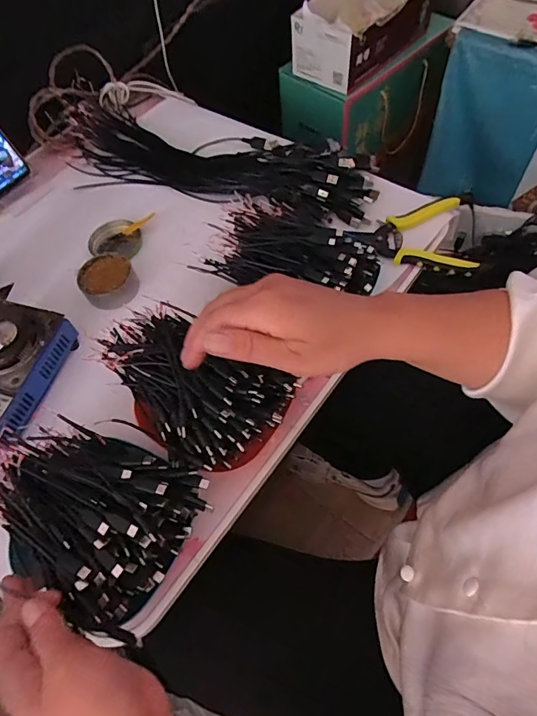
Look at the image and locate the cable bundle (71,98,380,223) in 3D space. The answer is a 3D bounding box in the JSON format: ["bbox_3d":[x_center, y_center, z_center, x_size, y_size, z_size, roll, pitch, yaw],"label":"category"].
[{"bbox_3d":[-0.074,-0.282,0.627,0.452,0.044,0.142,19,64,14],"label":"cable bundle"}]

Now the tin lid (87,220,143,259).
[{"bbox_3d":[-0.196,-0.154,0.585,0.063,0.020,0.050,-13,94,-6],"label":"tin lid"}]

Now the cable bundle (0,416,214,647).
[{"bbox_3d":[-0.153,0.118,0.369,0.176,0.038,0.131,25,66,17],"label":"cable bundle"}]

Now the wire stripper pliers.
[{"bbox_3d":[0.172,-0.153,0.543,0.147,0.027,0.106,14,63,12],"label":"wire stripper pliers"}]

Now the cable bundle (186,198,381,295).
[{"bbox_3d":[0.023,-0.112,0.480,0.184,0.043,0.129,13,63,12],"label":"cable bundle"}]

